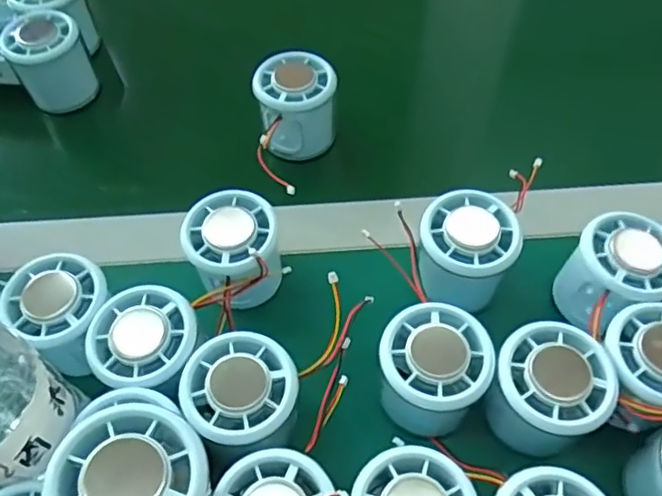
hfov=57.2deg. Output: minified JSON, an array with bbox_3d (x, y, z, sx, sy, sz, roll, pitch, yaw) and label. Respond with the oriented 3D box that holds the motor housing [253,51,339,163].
[{"bbox_3d":[-0.025,-0.100,0.444,0.055,0.061,0.054,-11,57,-6],"label":"motor housing"}]

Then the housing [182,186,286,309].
[{"bbox_3d":[-0.057,0.003,0.370,0.052,0.053,0.060,-7,57,-3],"label":"housing"}]

